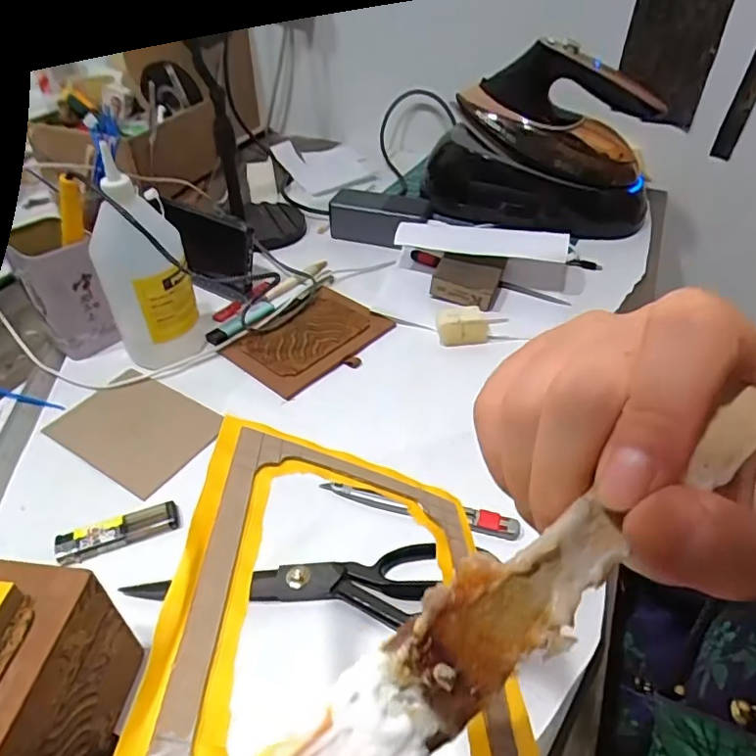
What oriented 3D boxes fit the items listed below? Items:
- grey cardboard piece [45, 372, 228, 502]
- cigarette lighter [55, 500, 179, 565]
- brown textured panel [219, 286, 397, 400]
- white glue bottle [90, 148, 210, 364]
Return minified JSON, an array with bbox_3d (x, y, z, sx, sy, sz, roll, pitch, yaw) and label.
[{"bbox_3d":[-0.212,0.043,0.481,0.131,0.006,0.093,25,50,23],"label":"grey cardboard piece"},{"bbox_3d":[-0.187,0.111,0.398,0.080,0.010,0.025,-16,43,-16],"label":"cigarette lighter"},{"bbox_3d":[-0.065,-0.043,0.560,0.108,0.013,0.146,29,49,30],"label":"brown textured panel"},{"bbox_3d":[-0.207,-0.089,0.494,0.075,0.172,0.057,-19,44,-19],"label":"white glue bottle"}]

